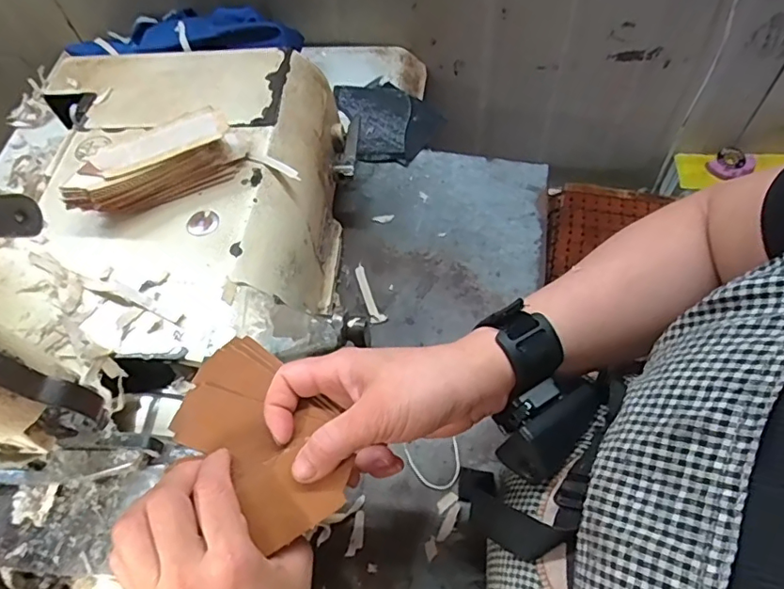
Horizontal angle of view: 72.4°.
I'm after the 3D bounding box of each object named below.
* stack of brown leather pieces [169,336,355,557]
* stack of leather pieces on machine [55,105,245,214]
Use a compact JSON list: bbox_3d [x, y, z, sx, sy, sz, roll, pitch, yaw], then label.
[{"bbox_3d":[-0.079,0.083,0.319,0.077,0.017,0.129,-35,52,-16],"label":"stack of brown leather pieces"},{"bbox_3d":[-0.183,-0.098,0.417,0.130,0.040,0.045,-27,61,-11],"label":"stack of leather pieces on machine"}]

